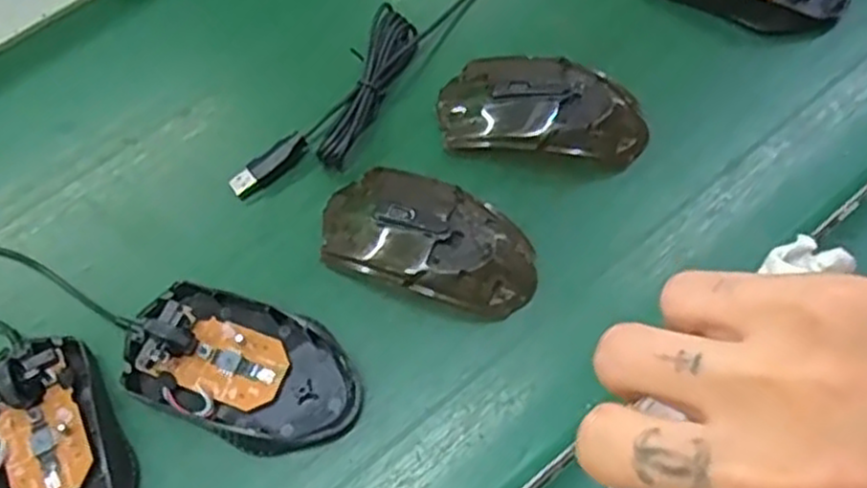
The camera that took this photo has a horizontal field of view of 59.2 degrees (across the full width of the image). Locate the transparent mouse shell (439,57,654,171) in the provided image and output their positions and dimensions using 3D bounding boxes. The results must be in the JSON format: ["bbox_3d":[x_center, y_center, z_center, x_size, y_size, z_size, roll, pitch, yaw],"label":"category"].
[{"bbox_3d":[0.058,-0.072,0.408,0.109,0.031,0.057,13,66,9],"label":"transparent mouse shell"}]

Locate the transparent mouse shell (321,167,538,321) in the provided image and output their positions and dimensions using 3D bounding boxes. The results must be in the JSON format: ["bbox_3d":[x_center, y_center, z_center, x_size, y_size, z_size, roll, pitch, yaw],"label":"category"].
[{"bbox_3d":[-0.003,-0.001,0.377,0.107,0.028,0.058,26,68,15],"label":"transparent mouse shell"}]

